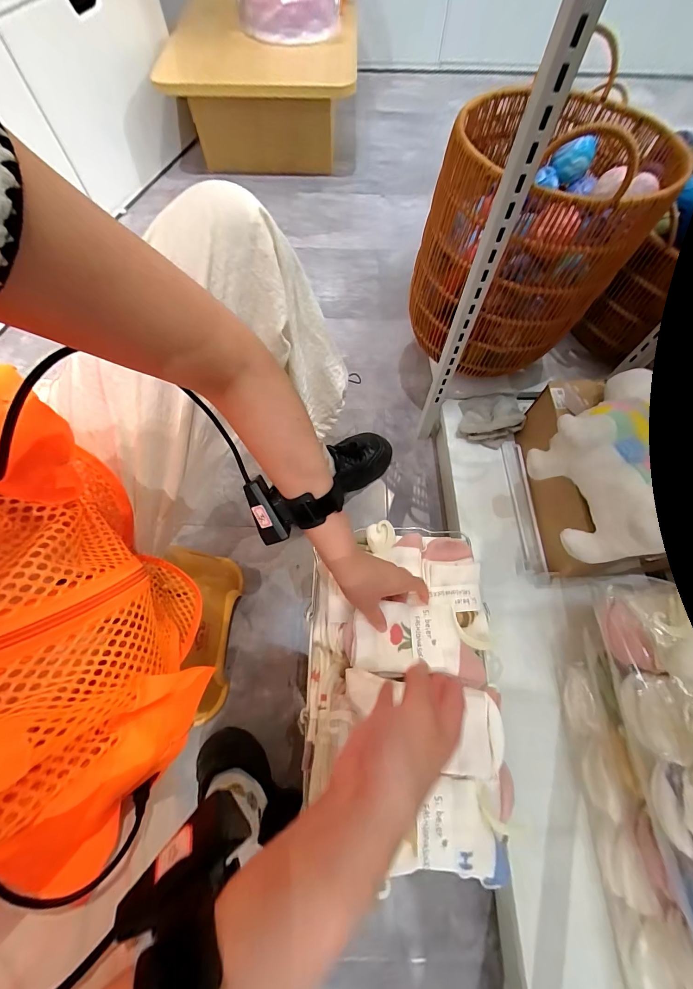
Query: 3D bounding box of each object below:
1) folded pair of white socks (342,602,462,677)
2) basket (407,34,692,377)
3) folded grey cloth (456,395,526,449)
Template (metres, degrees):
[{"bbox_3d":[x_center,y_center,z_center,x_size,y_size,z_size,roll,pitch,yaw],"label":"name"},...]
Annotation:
[{"bbox_3d":[0.065,0.168,0.420,0.130,0.032,0.075,2,66,0],"label":"folded pair of white socks"},{"bbox_3d":[0.283,-0.427,0.587,0.298,0.274,0.338,14,66,6],"label":"basket"},{"bbox_3d":[0.268,-0.153,0.661,0.102,0.054,0.118,12,66,5],"label":"folded grey cloth"}]

